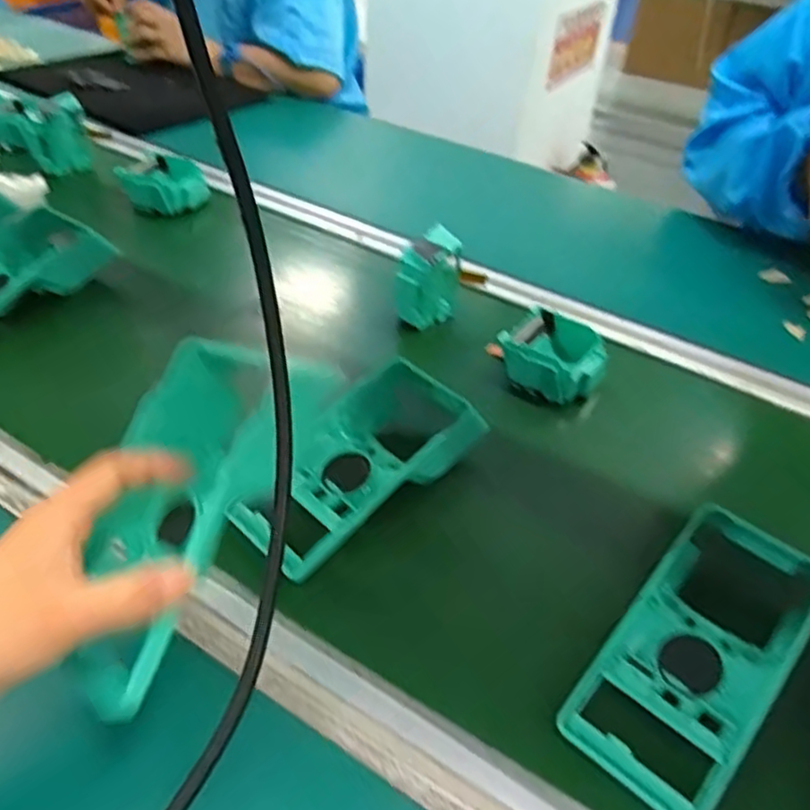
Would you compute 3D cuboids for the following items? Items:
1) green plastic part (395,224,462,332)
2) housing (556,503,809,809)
[{"bbox_3d":[0.023,-0.115,0.648,0.034,0.077,0.071,28,43,21],"label":"green plastic part"},{"bbox_3d":[0.173,0.130,0.401,0.087,0.051,0.193,33,47,27],"label":"housing"}]

